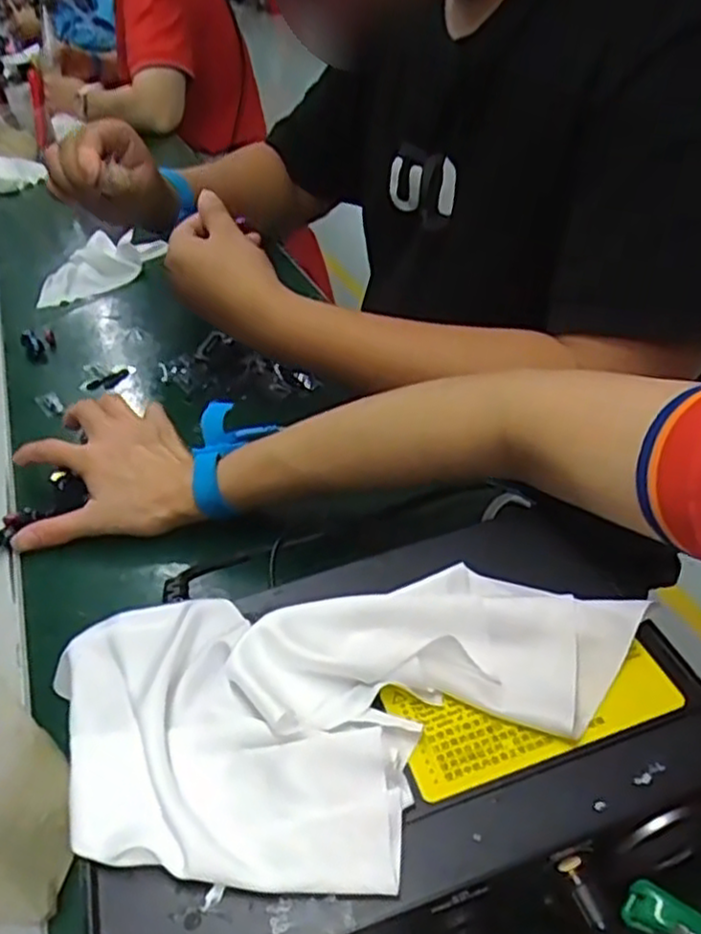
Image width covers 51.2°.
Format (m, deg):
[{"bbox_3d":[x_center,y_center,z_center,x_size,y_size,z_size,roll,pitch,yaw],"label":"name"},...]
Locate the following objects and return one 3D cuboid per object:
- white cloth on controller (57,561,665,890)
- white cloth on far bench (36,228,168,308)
[{"bbox_3d":[-0.001,0.092,0.281,0.223,0.015,0.124,-6,39,1],"label":"white cloth on controller"},{"bbox_3d":[-0.264,-0.209,0.765,0.080,0.030,0.139,20,46,28],"label":"white cloth on far bench"}]

